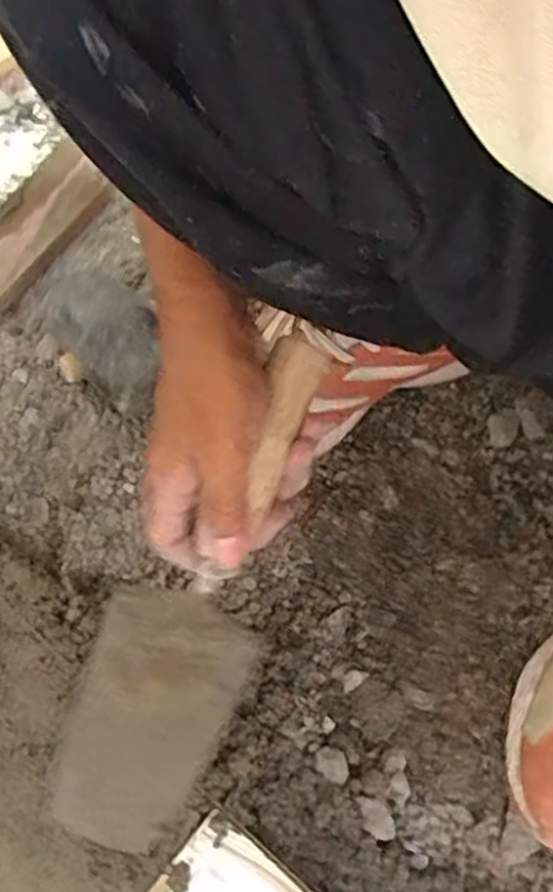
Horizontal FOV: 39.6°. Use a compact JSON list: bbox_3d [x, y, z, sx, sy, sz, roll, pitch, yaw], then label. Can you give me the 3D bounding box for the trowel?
[{"bbox_3d":[-0.043,0.076,0.437,0.087,0.054,0.289,24,89,12],"label":"trowel"}]

